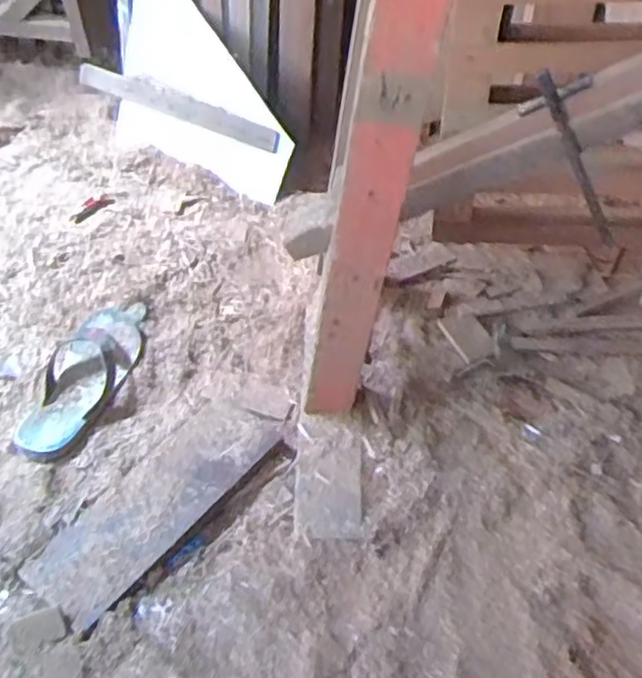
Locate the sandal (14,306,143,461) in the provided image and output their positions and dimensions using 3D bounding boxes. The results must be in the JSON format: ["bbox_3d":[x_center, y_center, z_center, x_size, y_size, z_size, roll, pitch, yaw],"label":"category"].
[{"bbox_3d":[-0.347,0.051,1.044,0.103,0.033,0.279,19,51,15],"label":"sandal"}]

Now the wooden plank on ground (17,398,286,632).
[{"bbox_3d":[-0.201,0.201,0.898,0.119,0.017,0.339,28,56,27],"label":"wooden plank on ground"}]

